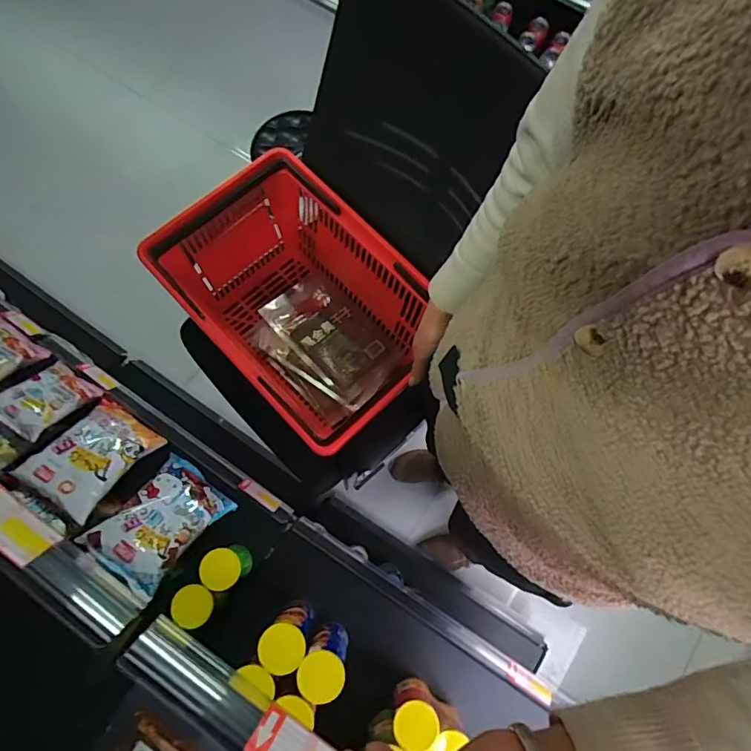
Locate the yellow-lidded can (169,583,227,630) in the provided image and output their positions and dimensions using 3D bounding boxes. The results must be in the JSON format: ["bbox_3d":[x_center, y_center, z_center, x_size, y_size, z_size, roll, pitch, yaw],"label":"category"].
[{"bbox_3d":[-0.315,0.406,0.880,0.069,0.105,0.071,19,75,4],"label":"yellow-lidded can"}]

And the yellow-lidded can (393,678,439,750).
[{"bbox_3d":[0.063,0.562,0.825,0.069,0.153,0.065,0,75,-1],"label":"yellow-lidded can"}]

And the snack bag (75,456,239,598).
[{"bbox_3d":[-0.402,0.272,0.916,0.158,0.038,0.214,39,50,4],"label":"snack bag"}]

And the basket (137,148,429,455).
[{"bbox_3d":[-0.119,-0.117,0.898,0.326,0.235,0.452,-42,80,-11],"label":"basket"}]

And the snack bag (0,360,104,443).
[{"bbox_3d":[-0.663,0.042,0.980,0.119,0.037,0.166,40,41,-1],"label":"snack bag"}]

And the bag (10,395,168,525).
[{"bbox_3d":[-0.546,0.155,0.947,0.149,0.055,0.201,35,53,5],"label":"bag"}]

